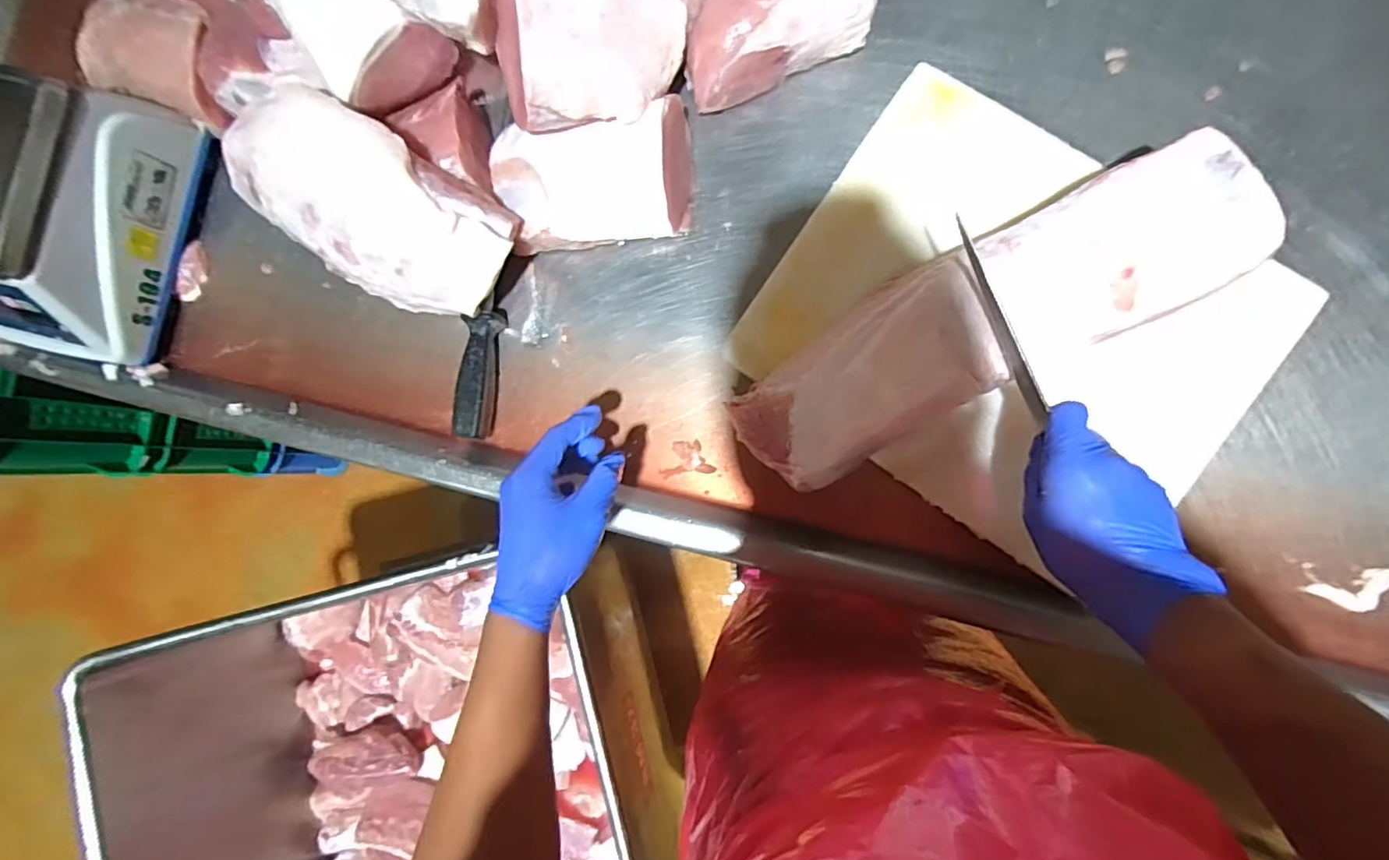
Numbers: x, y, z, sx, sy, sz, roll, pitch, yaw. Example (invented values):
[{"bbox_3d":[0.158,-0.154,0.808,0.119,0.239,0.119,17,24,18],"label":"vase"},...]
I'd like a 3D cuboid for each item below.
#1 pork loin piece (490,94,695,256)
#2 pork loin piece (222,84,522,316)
[{"bbox_3d":[-0.091,-0.225,0.551,0.175,0.074,0.104,-8,87,7],"label":"pork loin piece"},{"bbox_3d":[-0.279,-0.193,0.521,0.232,0.078,0.121,32,91,9],"label":"pork loin piece"}]

